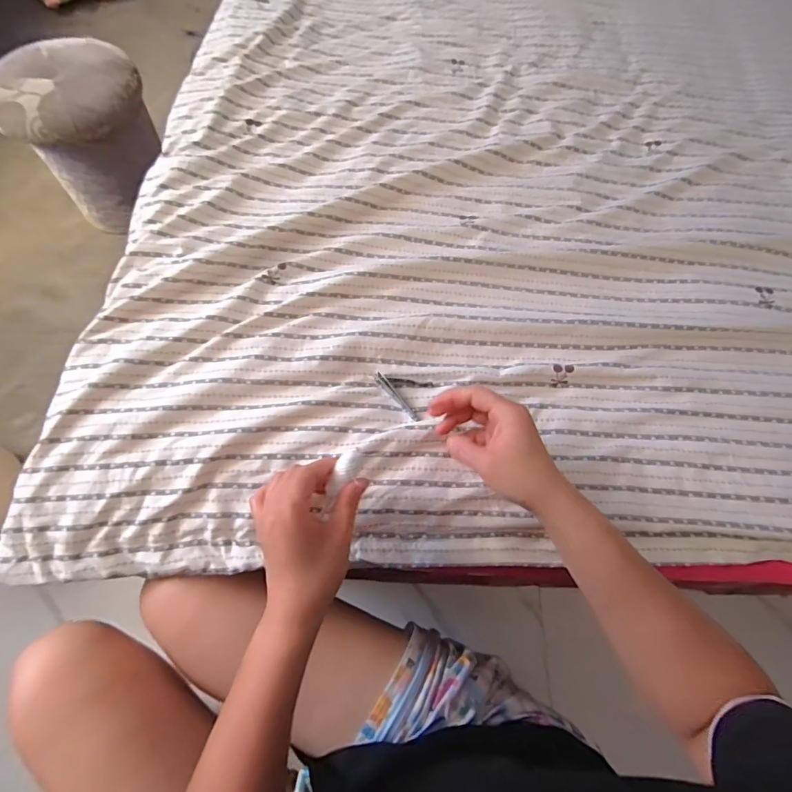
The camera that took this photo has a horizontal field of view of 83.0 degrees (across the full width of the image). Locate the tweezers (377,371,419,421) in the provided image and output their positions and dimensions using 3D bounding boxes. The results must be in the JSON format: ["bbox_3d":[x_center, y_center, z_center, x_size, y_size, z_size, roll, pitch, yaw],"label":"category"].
[{"bbox_3d":[0.001,0.000,0.479,0.009,0.011,0.068,-35,72,-18],"label":"tweezers"}]

